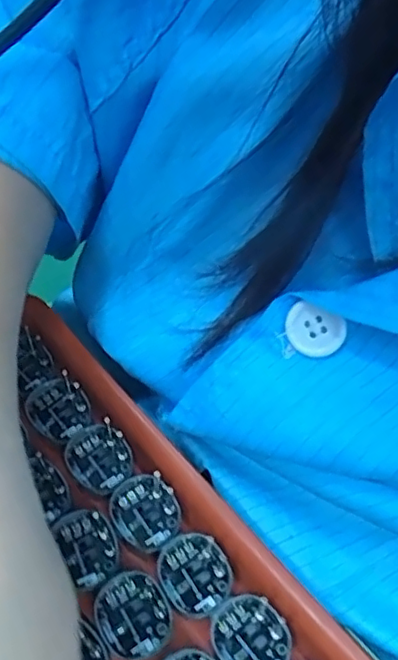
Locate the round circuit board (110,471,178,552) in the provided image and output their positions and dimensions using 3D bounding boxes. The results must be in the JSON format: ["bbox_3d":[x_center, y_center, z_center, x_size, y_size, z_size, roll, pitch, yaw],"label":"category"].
[{"bbox_3d":[-0.021,0.070,0.230,0.024,0.004,0.028,-18,59,-12],"label":"round circuit board"}]

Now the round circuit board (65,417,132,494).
[{"bbox_3d":[-0.041,0.052,0.243,0.024,0.004,0.029,-28,61,-18],"label":"round circuit board"}]

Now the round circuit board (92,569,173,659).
[{"bbox_3d":[-0.023,0.101,0.209,0.024,0.004,0.027,-29,61,-18],"label":"round circuit board"}]

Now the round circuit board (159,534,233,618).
[{"bbox_3d":[-0.002,0.090,0.218,0.025,0.004,0.027,0,57,0],"label":"round circuit board"}]

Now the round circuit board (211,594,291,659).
[{"bbox_3d":[0.018,0.108,0.206,0.025,0.004,0.029,-28,61,-18],"label":"round circuit board"}]

